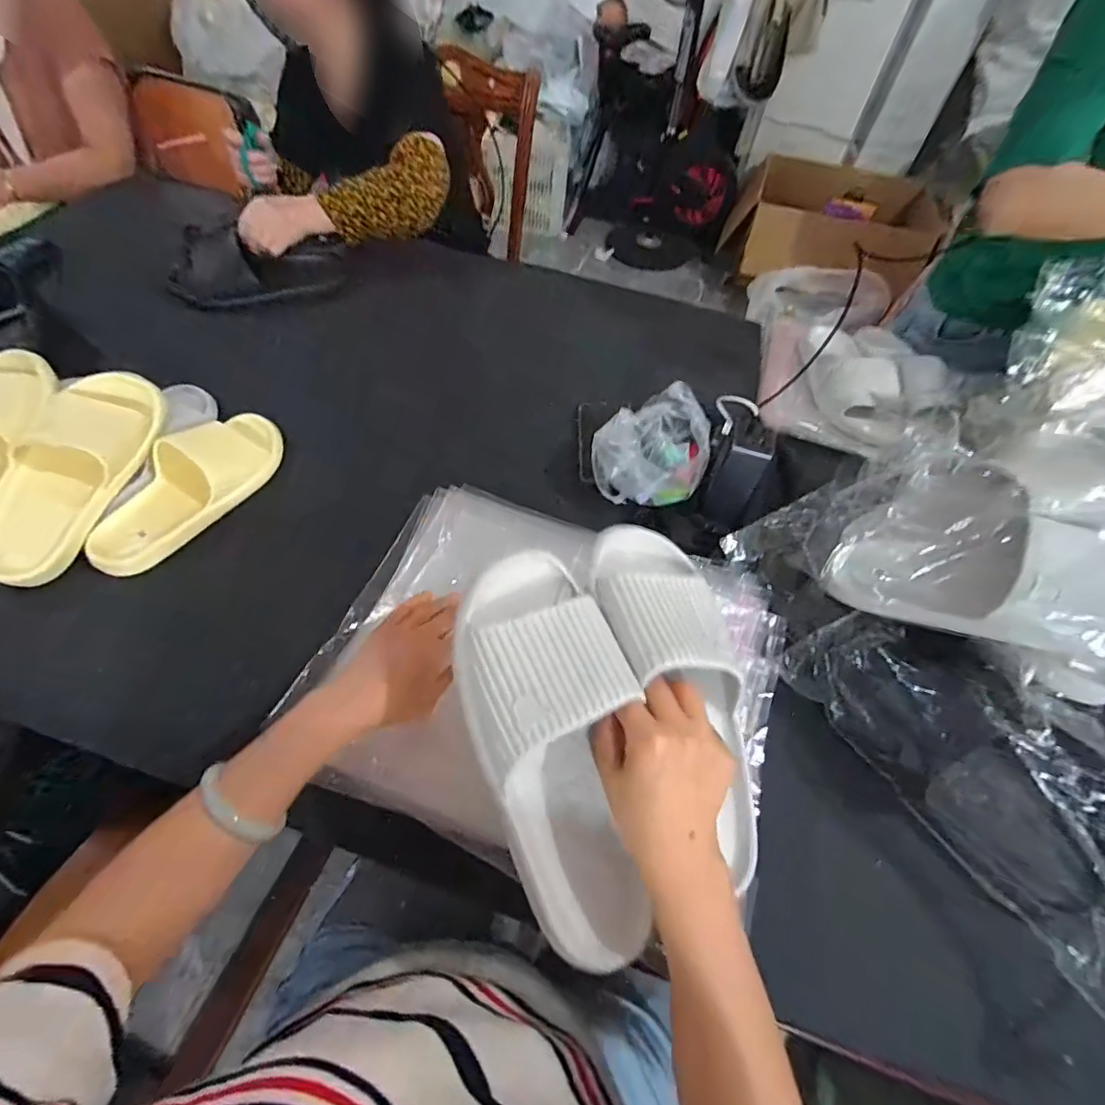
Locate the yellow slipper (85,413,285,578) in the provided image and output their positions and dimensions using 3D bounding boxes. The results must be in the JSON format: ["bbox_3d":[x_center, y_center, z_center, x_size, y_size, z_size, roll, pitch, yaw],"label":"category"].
[{"bbox_3d":[-0.418,-0.081,0.593,0.099,0.062,0.248,21,57,9],"label":"yellow slipper"}]

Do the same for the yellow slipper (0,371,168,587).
[{"bbox_3d":[-0.520,-0.090,0.550,0.089,0.061,0.247,17,73,6],"label":"yellow slipper"}]

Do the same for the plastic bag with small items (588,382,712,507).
[{"bbox_3d":[0.130,-0.138,0.652,0.139,0.082,0.163,23,57,10],"label":"plastic bag with small items"}]

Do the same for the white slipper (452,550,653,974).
[{"bbox_3d":[0.002,0.135,0.368,0.112,0.097,0.268,-10,83,-12],"label":"white slipper"}]

